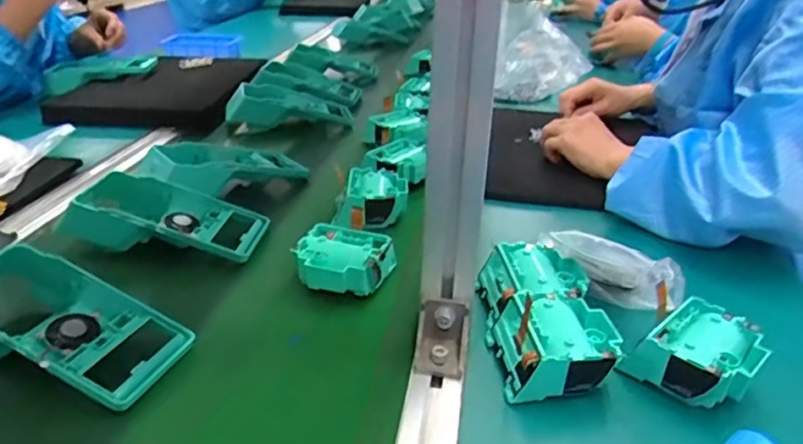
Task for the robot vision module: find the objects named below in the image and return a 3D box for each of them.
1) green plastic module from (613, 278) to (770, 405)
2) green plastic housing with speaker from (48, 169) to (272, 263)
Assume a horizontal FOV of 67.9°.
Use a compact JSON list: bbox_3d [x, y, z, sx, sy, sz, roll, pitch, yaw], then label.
[{"bbox_3d":[0.205,0.094,0.421,0.071,0.047,0.078,-23,36,-39],"label":"green plastic module"},{"bbox_3d":[-0.227,-0.004,0.584,0.175,0.045,0.091,3,27,2],"label":"green plastic housing with speaker"}]

